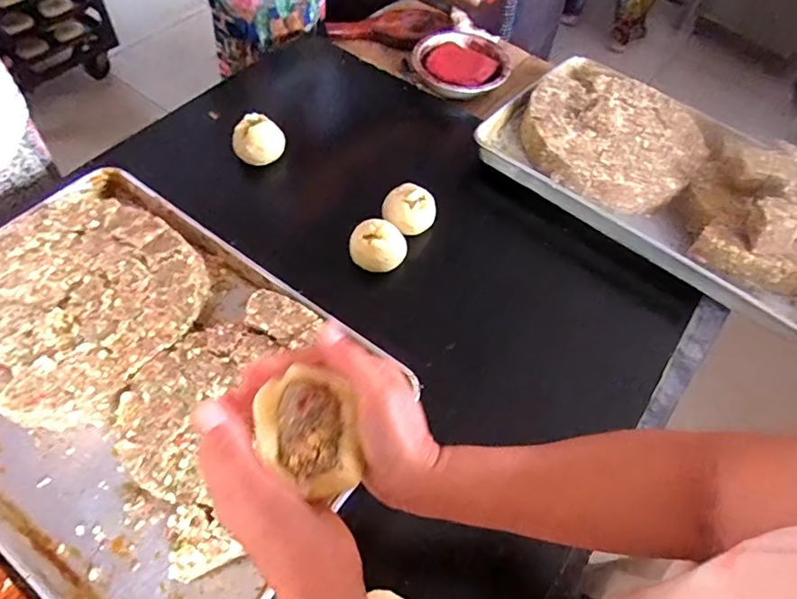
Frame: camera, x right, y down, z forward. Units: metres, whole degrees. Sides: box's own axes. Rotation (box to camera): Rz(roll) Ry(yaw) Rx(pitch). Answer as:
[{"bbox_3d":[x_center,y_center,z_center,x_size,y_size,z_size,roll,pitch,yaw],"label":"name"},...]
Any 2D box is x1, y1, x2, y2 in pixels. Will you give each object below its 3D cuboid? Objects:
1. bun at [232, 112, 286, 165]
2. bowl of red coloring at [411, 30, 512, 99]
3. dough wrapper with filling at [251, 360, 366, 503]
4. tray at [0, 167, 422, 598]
[{"bbox_3d":[-0.229,-0.261,0.845,0.076,0.059,0.071,11,58,4],"label":"bun"},{"bbox_3d":[0.124,-0.459,1.018,0.181,0.051,0.176,2,58,-3],"label":"bowl of red coloring"},{"bbox_3d":[-0.055,0.087,0.348,0.077,0.030,0.063,33,76,5],"label":"dough wrapper with filling"},{"bbox_3d":[-0.325,0.085,0.631,0.576,0.067,0.396,33,62,16],"label":"tray"}]

